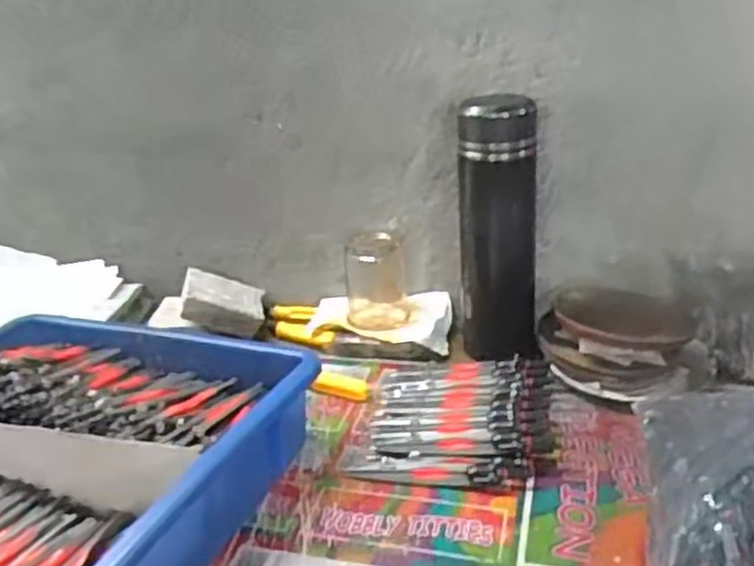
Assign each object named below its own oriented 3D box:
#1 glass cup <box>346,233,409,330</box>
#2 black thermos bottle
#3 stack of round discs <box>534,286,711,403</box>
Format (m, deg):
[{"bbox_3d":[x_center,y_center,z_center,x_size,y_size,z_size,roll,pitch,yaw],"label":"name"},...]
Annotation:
[{"bbox_3d":[0.000,-0.004,0.709,0.058,0.082,0.051,-3,23,2],"label":"glass cup"},{"bbox_3d":[0.102,-0.048,0.636,0.065,0.205,0.057,7,25,23],"label":"black thermos bottle"},{"bbox_3d":[0.206,0.049,0.630,0.132,0.047,0.135,1,23,11],"label":"stack of round discs"}]

